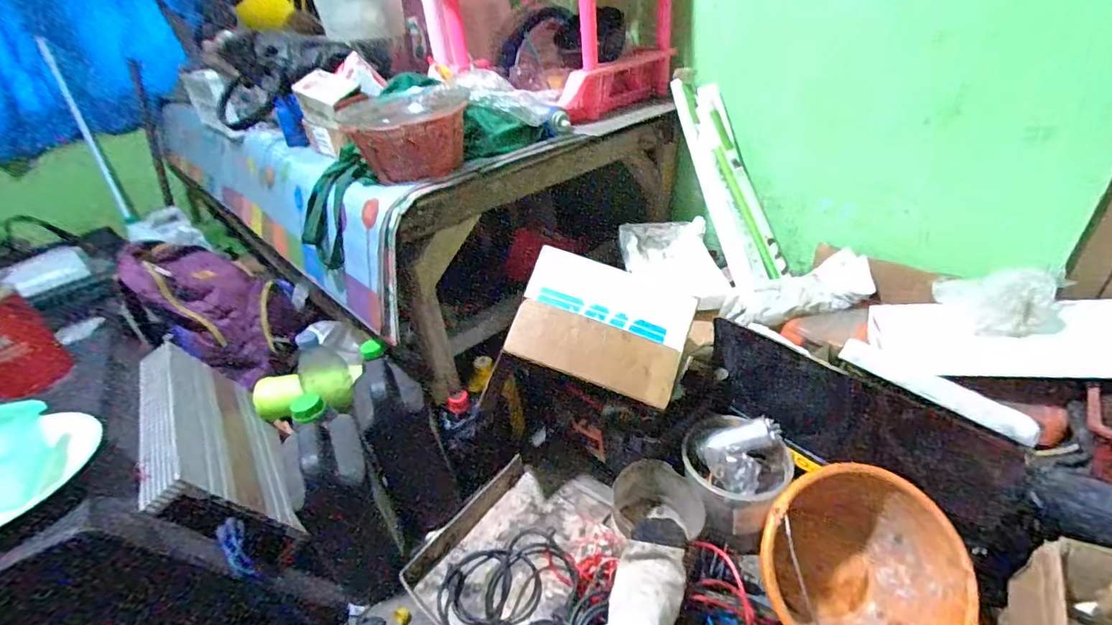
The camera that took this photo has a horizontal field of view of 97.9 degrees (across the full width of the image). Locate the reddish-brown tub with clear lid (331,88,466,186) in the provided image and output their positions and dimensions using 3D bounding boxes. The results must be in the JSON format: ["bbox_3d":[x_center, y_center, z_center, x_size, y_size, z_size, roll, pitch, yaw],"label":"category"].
[{"bbox_3d":[-0.237,-0.287,0.795,0.179,0.111,0.166,-12,34,-9],"label":"reddish-brown tub with clear lid"}]

